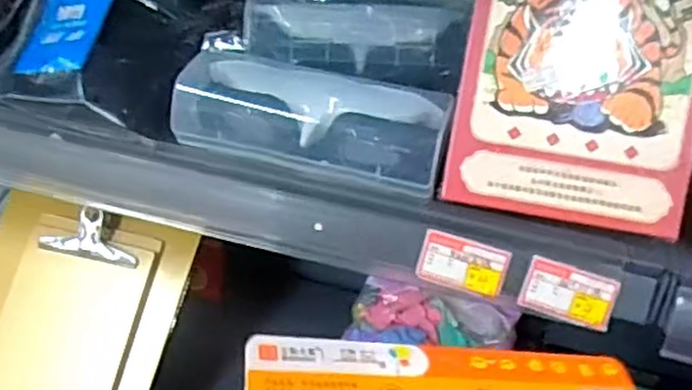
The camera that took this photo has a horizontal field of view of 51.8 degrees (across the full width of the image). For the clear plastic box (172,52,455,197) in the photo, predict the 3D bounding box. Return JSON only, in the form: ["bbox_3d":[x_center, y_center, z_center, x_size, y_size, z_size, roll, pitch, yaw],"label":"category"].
[{"bbox_3d":[-0.022,-0.050,0.458,0.178,0.045,0.067,16,42,12],"label":"clear plastic box"}]

